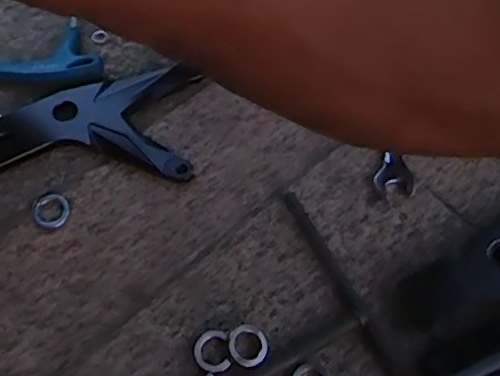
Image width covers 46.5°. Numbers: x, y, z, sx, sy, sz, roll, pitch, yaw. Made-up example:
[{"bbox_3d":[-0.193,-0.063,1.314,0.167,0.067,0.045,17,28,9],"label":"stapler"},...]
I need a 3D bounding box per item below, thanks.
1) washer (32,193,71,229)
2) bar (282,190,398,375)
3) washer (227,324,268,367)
[{"bbox_3d":[-0.129,0.014,0.378,0.024,0.004,0.024,1,64,-1],"label":"washer"},{"bbox_3d":[0.066,0.076,0.348,0.009,0.009,0.180,-24,67,-13],"label":"bar"},{"bbox_3d":[-0.001,0.091,0.338,0.023,0.004,0.025,-2,50,2],"label":"washer"}]

